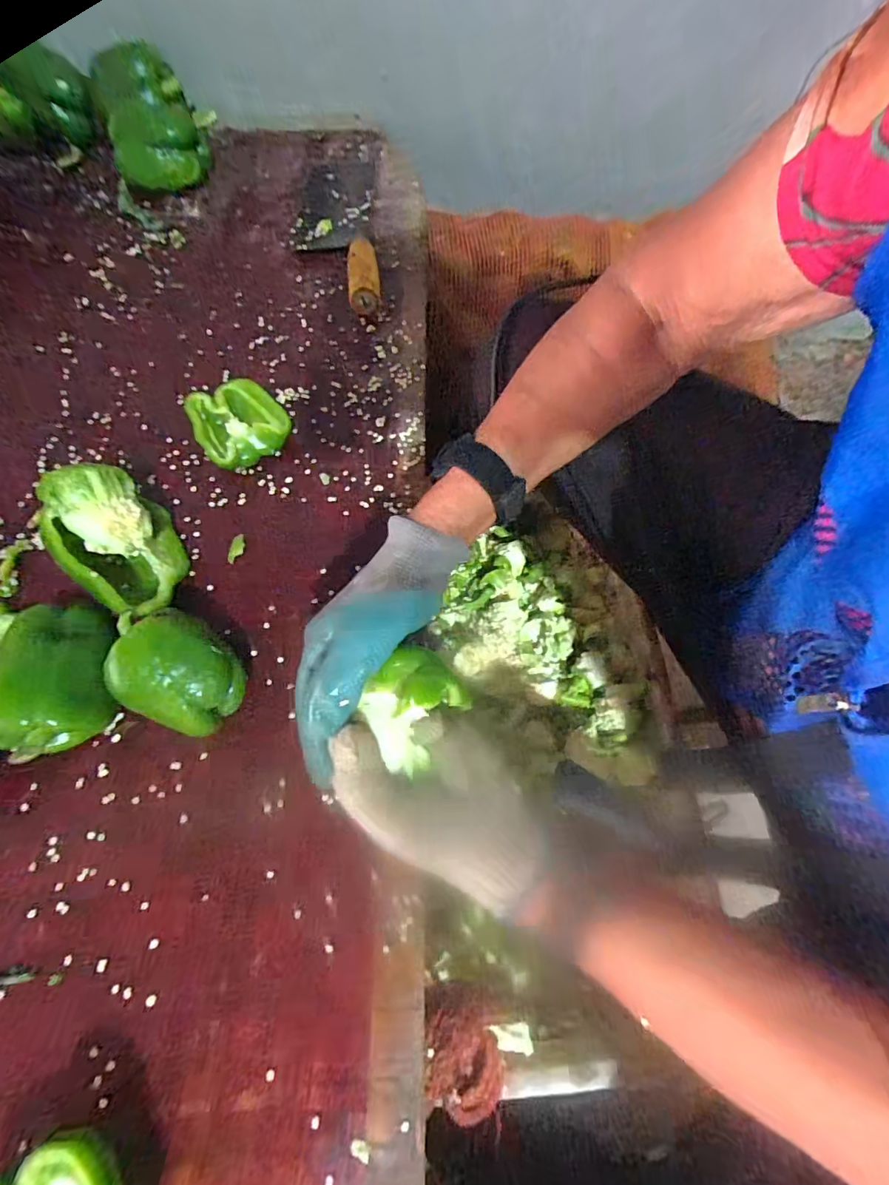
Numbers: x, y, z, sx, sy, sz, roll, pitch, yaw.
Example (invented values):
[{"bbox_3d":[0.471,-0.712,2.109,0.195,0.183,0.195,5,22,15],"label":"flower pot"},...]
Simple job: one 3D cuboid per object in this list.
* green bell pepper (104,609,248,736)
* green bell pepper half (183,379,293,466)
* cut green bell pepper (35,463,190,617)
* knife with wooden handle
[{"bbox_3d":[-0.179,0.055,0.331,0.079,0.062,0.066,21,70,7],"label":"green bell pepper"},{"bbox_3d":[-0.181,-0.150,0.427,0.077,0.031,0.071,0,69,-1],"label":"green bell pepper half"},{"bbox_3d":[-0.244,-0.035,0.360,0.070,0.075,0.096,-38,74,-14],"label":"cut green bell pepper"},{"bbox_3d":[-0.117,-0.389,0.512,0.085,0.038,0.231,-4,69,-2],"label":"knife with wooden handle"}]

